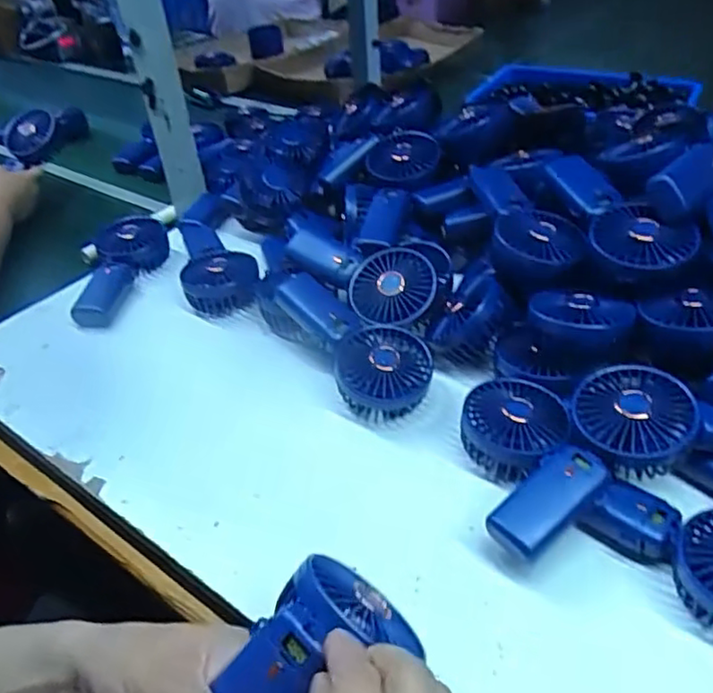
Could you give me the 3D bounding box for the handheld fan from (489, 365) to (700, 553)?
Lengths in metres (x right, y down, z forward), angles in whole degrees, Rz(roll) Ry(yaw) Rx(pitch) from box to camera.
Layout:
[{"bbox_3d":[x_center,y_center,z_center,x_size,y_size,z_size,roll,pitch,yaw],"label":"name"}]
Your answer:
[{"bbox_3d":[0.170,0.086,0.465,0.176,0.035,0.080,-38,48,-16],"label":"handheld fan"}]

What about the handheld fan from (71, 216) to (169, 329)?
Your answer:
[{"bbox_3d":[-0.283,-0.093,0.768,0.104,0.052,0.170,-8,39,-5],"label":"handheld fan"}]

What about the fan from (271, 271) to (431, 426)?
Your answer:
[{"bbox_3d":[-0.007,-0.010,0.603,0.082,0.050,0.189,-29,57,-27],"label":"fan"}]

